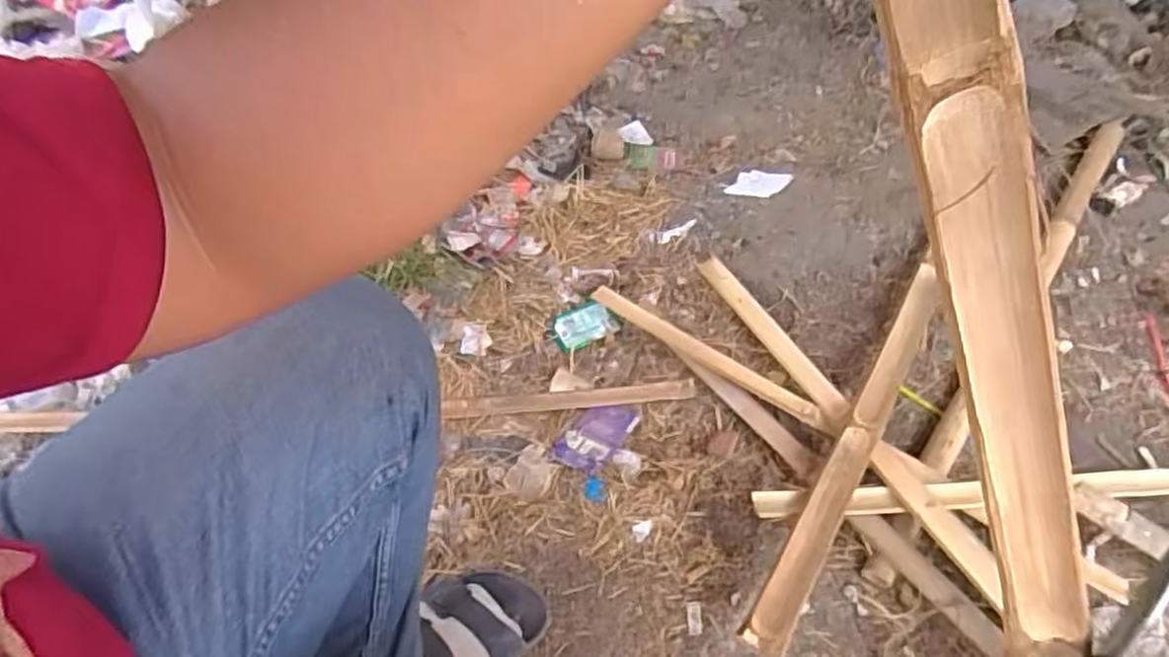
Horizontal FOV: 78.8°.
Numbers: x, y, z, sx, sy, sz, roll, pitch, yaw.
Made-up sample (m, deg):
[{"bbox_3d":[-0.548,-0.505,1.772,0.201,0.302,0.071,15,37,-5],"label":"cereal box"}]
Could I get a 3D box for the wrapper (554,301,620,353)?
[{"bbox_3d":[-0.001,-0.007,1.016,0.083,0.013,0.066,-25,54,-16],"label":"wrapper"}]

